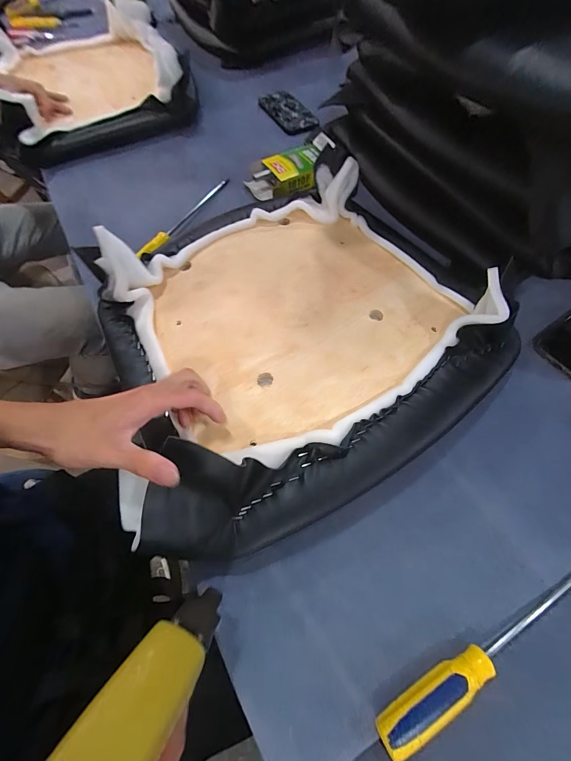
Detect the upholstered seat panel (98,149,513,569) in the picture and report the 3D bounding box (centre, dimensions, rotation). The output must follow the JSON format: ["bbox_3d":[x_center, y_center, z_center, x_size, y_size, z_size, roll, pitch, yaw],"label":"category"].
[{"bbox_3d":[0.021,-0.072,0.400,0.458,0.103,0.419,-21,65,-10],"label":"upholstered seat panel"}]

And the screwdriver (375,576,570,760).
[{"bbox_3d":[0.203,0.238,0.289,0.277,0.026,0.023,-24,65,-11],"label":"screwdriver"}]

